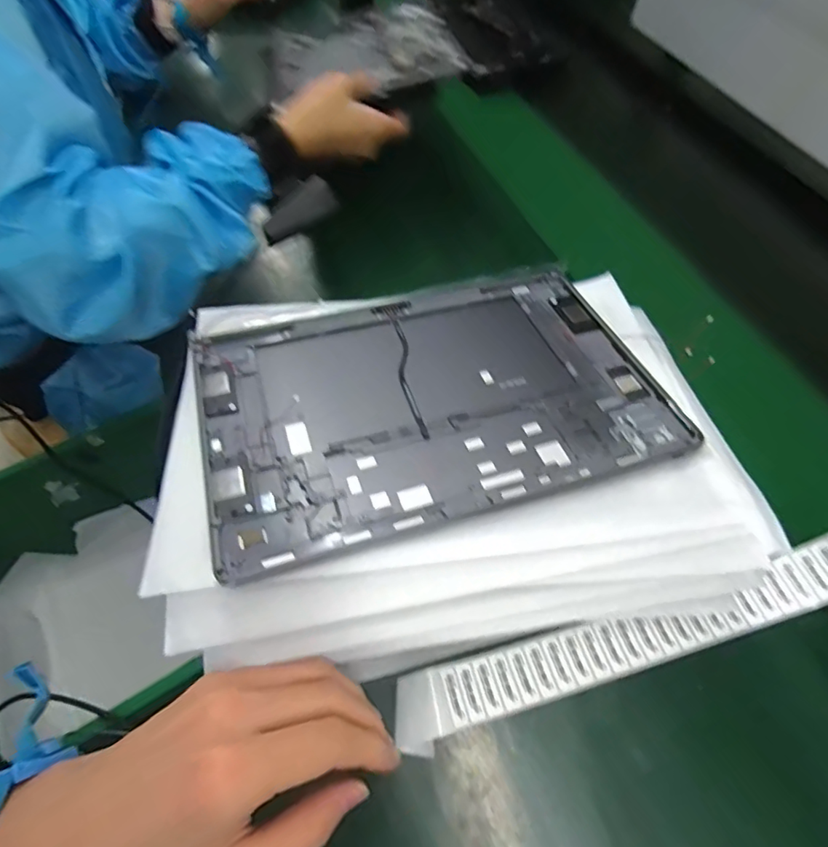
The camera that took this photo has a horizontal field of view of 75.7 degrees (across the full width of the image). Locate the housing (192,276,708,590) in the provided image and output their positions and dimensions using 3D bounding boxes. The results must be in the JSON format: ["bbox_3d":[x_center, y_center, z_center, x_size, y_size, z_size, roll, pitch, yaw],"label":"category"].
[{"bbox_3d":[0.011,-0.016,0.308,0.254,0.006,0.166,-15,52,-13],"label":"housing"}]

